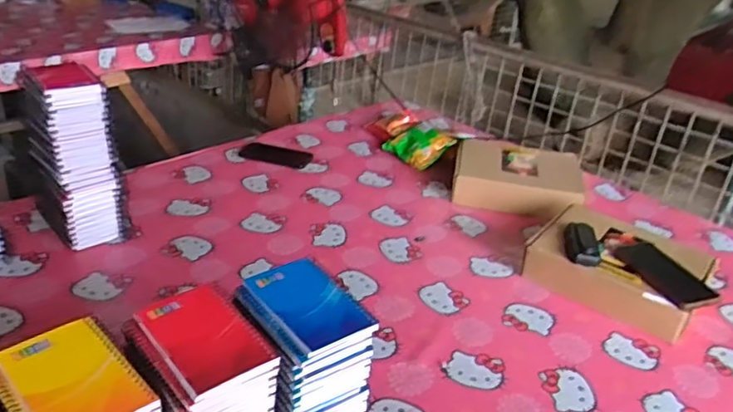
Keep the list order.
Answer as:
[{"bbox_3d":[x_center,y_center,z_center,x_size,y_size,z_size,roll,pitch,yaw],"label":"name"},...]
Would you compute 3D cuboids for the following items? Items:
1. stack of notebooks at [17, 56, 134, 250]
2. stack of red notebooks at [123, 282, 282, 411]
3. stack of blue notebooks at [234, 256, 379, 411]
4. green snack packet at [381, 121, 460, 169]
[{"bbox_3d":[-0.499,-0.077,1.036,0.102,0.291,0.131,-22,39,-40],"label":"stack of notebooks"},{"bbox_3d":[-0.158,0.220,0.602,0.105,0.245,0.123,-19,37,-37],"label":"stack of red notebooks"},{"bbox_3d":[-0.073,0.200,0.654,0.101,0.240,0.132,-17,36,-34],"label":"stack of blue notebooks"},{"bbox_3d":[0.123,-0.157,1.448,0.123,0.041,0.162,-37,43,-9],"label":"green snack packet"}]

